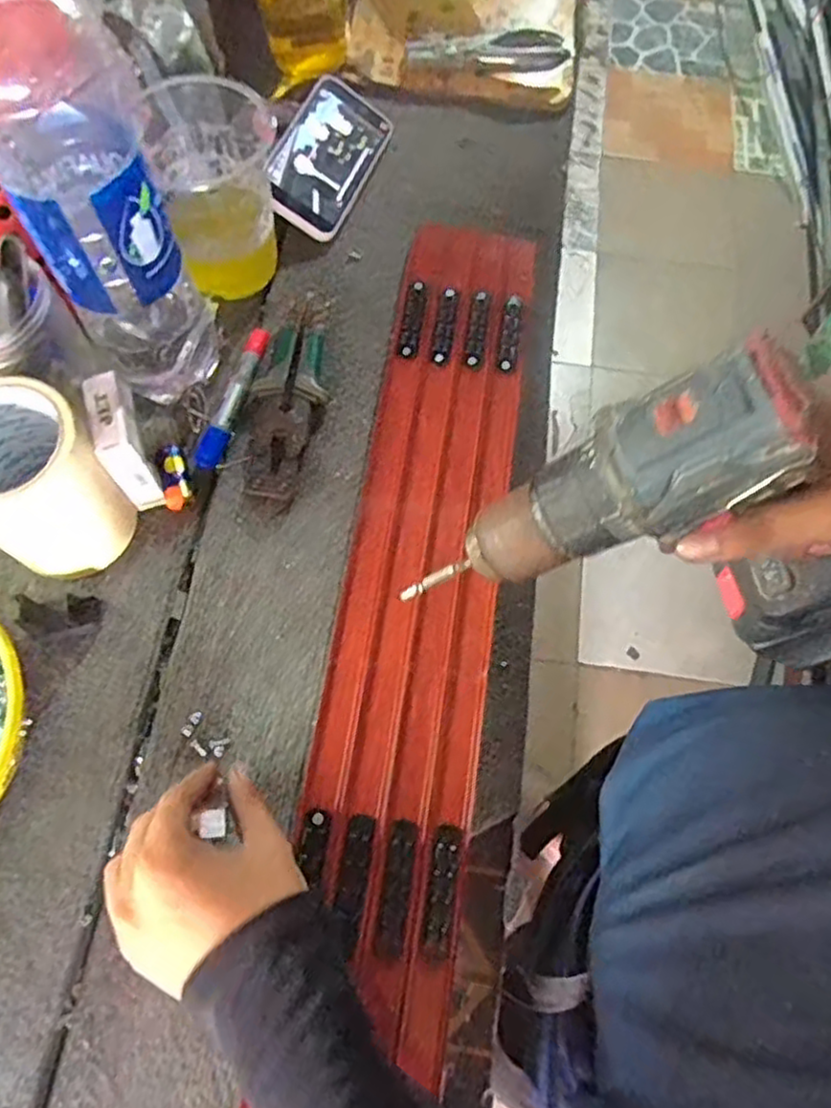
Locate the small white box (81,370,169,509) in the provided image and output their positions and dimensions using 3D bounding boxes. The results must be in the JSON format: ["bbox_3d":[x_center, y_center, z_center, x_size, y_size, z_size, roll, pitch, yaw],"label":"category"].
[{"bbox_3d":[-0.208,-0.078,0.511,0.027,0.093,0.059,-17,69,-7],"label":"small white box"}]

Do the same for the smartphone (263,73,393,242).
[{"bbox_3d":[-0.082,-0.371,0.656,0.081,0.007,0.165,30,70,-20],"label":"smartphone"}]

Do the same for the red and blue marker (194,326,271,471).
[{"bbox_3d":[-0.146,-0.127,0.571,0.018,0.019,0.132,15,68,5],"label":"red and blue marker"}]

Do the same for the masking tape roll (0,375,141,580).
[{"bbox_3d":[-0.255,-0.046,0.484,0.088,0.121,0.091,0,68,0],"label":"masking tape roll"}]

